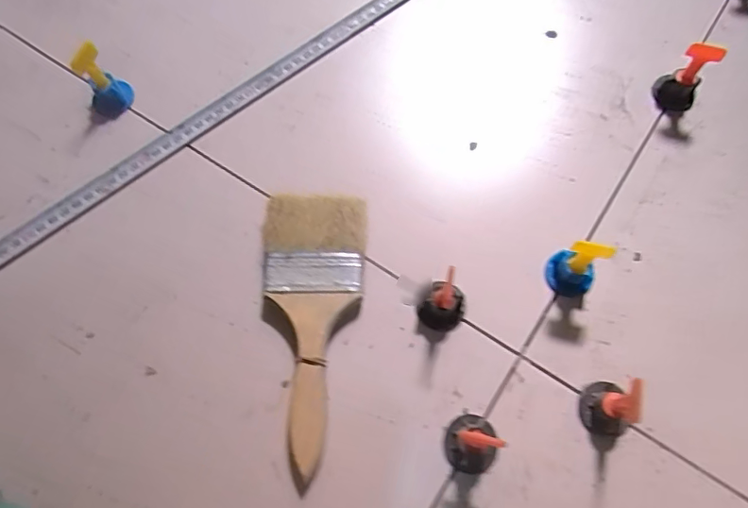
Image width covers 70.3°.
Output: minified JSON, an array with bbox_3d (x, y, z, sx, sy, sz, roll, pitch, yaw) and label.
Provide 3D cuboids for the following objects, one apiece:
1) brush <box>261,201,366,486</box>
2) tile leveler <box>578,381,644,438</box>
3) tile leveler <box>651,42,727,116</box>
[{"bbox_3d":[-0.043,0.047,0.351,0.066,0.028,0.177,2,69,2],"label":"brush"},{"bbox_3d":[0.143,0.091,0.317,0.026,0.046,0.032,-13,69,-4],"label":"tile leveler"},{"bbox_3d":[0.241,-0.137,0.405,0.032,0.061,0.036,38,74,14],"label":"tile leveler"}]

